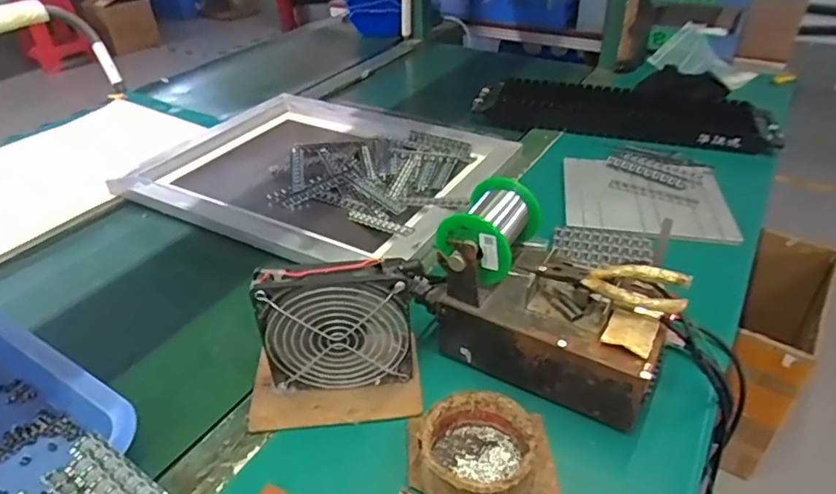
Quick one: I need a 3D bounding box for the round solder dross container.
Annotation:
[{"bbox_3d":[0.043,0.152,0.421,0.080,0.042,0.082,-1,36,1],"label":"round solder dross container"}]

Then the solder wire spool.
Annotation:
[{"bbox_3d":[0.061,-0.018,0.496,0.070,0.058,0.088,15,39,22],"label":"solder wire spool"}]

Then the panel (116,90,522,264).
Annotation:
[{"bbox_3d":[-0.140,-0.111,0.826,0.483,0.040,0.385,16,39,24],"label":"panel"}]

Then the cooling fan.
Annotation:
[{"bbox_3d":[-0.063,0.069,0.466,0.124,0.126,0.024,-5,36,-5],"label":"cooling fan"}]

